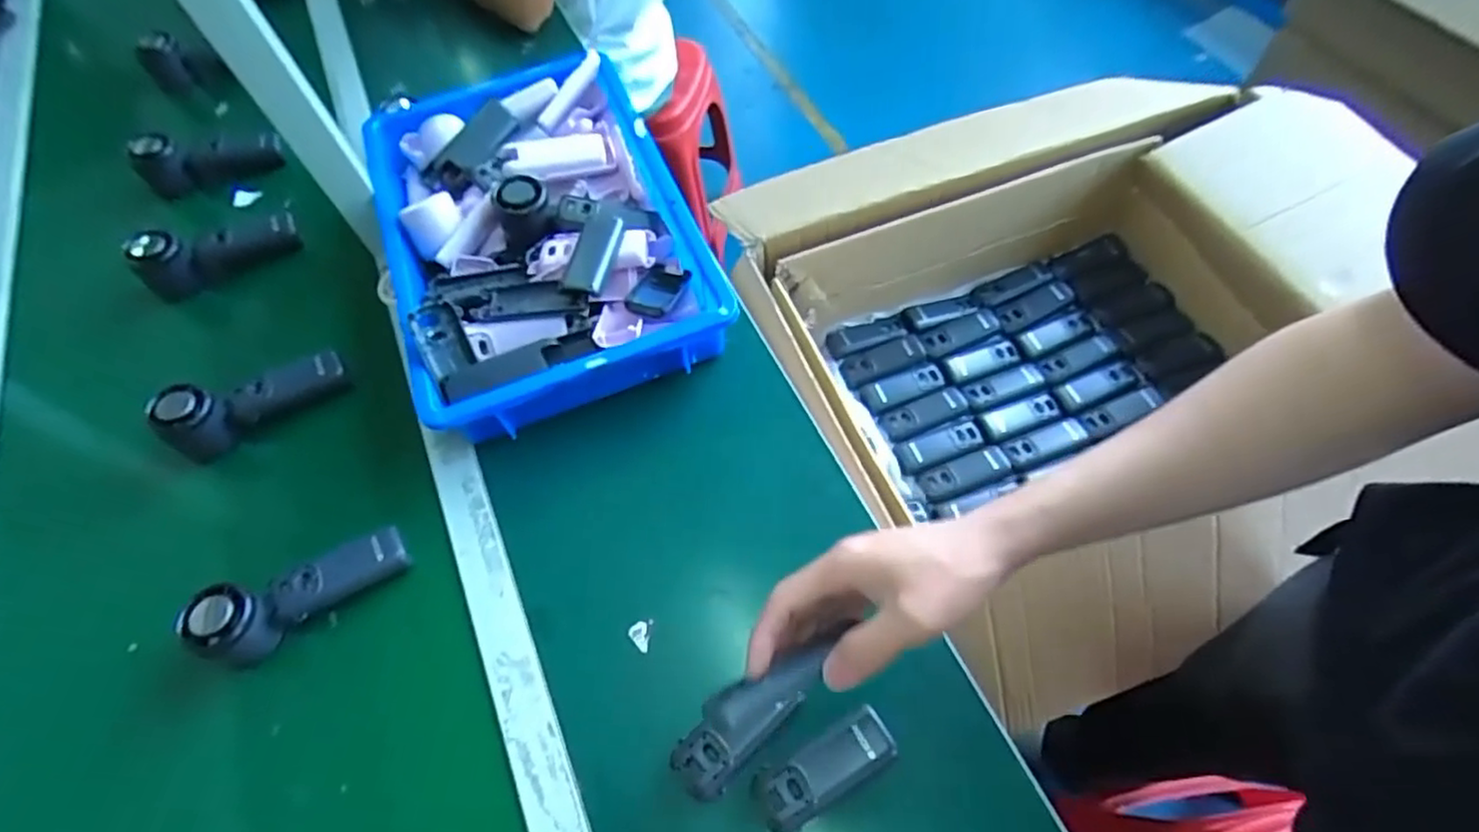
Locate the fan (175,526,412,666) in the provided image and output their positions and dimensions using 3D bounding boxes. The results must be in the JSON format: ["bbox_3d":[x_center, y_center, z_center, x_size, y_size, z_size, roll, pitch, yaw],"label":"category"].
[{"bbox_3d":[-0.358,0.146,0.577,0.158,0.071,0.048,-28,62,-12],"label":"fan"}]

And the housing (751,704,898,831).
[{"bbox_3d":[0.059,0.251,0.494,0.105,0.022,0.044,-30,63,-13],"label":"housing"}]

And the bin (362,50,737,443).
[{"bbox_3d":[-0.211,-0.191,0.734,0.294,0.101,0.430,-21,61,-8],"label":"bin"}]

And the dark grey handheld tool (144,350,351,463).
[{"bbox_3d":[-0.467,-0.014,0.676,0.156,0.086,0.043,-25,62,-10],"label":"dark grey handheld tool"}]

